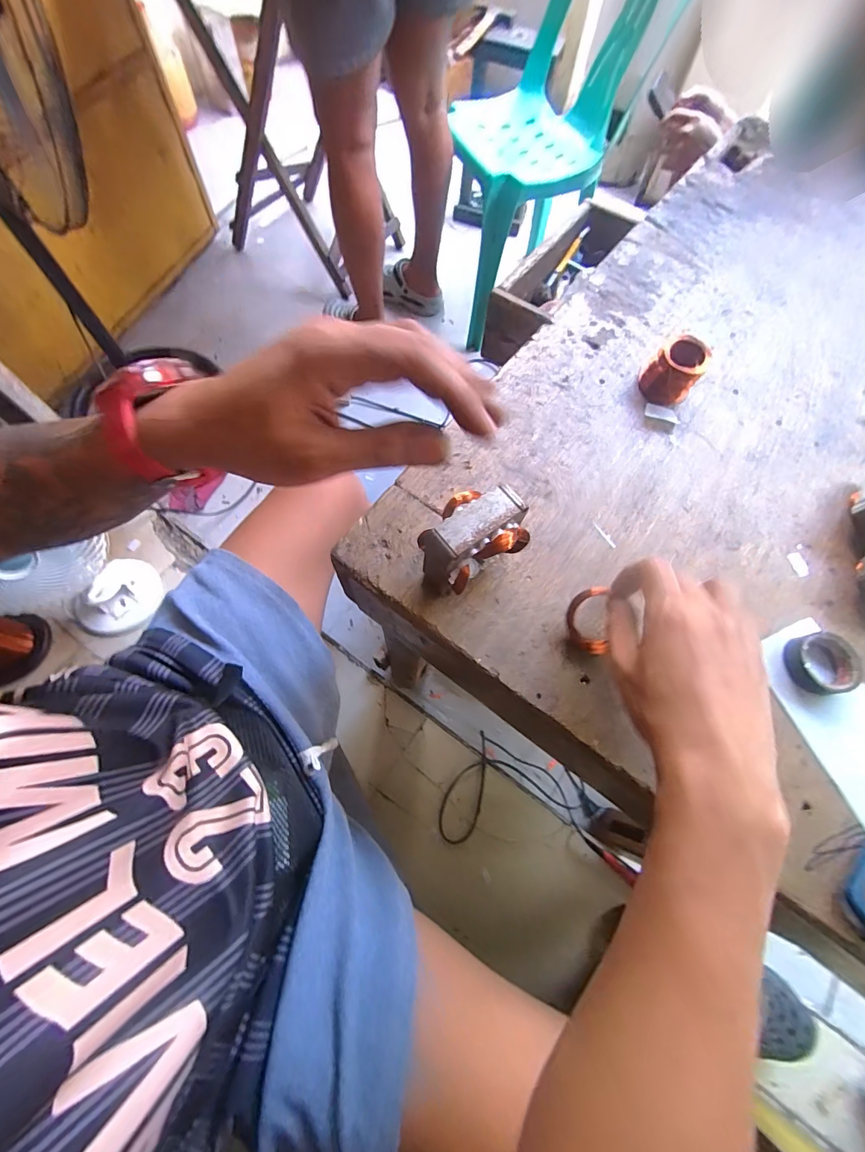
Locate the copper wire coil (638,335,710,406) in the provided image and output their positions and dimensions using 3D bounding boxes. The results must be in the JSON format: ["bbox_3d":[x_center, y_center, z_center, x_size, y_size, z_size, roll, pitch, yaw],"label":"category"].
[{"bbox_3d":[0.240,-0.204,0.416,0.049,0.043,0.051,1,68,-3],"label":"copper wire coil"}]

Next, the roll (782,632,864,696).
[{"bbox_3d":[0.309,0.070,0.330,0.046,0.018,0.046,1,68,-3],"label":"roll"}]

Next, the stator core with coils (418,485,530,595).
[{"bbox_3d":[0.029,-0.023,0.320,0.077,0.076,0.052,-39,75,-16],"label":"stator core with coils"}]

